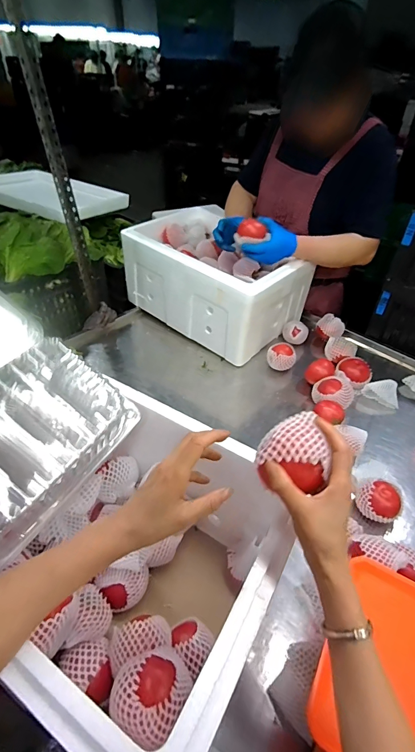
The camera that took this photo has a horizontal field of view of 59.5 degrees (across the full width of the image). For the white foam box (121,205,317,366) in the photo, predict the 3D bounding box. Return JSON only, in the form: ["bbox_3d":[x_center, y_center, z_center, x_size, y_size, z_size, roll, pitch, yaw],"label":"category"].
[{"bbox_3d":[0.026,-0.299,1.146,0.494,0.241,0.340,33,50,29],"label":"white foam box"}]

